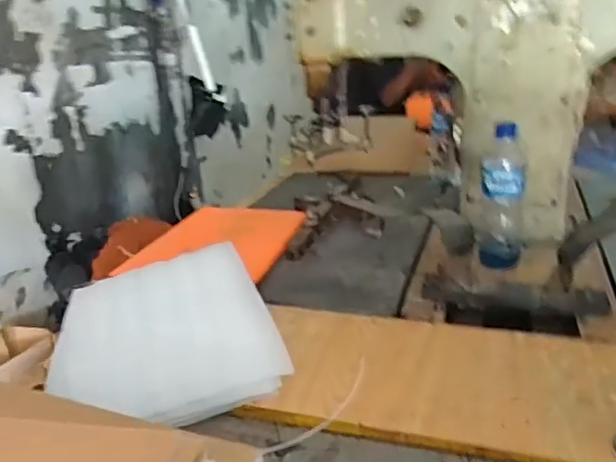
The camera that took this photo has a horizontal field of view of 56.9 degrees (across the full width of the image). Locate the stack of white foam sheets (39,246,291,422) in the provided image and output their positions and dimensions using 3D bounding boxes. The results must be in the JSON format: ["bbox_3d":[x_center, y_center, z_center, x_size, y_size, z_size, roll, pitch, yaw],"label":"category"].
[{"bbox_3d":[-0.176,0.116,0.709,0.255,0.025,0.286,-13,38,-8],"label":"stack of white foam sheets"}]

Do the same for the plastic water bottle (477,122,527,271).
[{"bbox_3d":[0.295,-0.049,0.868,0.064,0.212,0.060,1,21,13],"label":"plastic water bottle"}]

